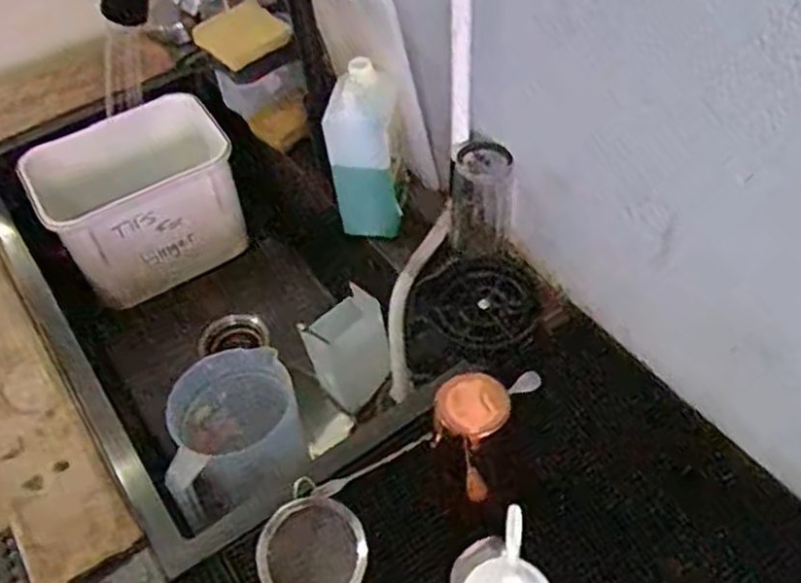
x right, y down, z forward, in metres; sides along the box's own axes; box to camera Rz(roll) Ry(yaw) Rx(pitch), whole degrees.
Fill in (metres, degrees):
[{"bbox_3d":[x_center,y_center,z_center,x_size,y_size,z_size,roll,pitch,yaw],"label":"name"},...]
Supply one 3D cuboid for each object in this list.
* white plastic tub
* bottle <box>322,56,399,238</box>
[{"bbox_3d":[-0.396,-0.136,1.148,0.284,0.211,0.187,-21,51,-12],"label":"white plastic tub"},{"bbox_3d":[-0.041,-0.152,0.854,0.074,0.205,0.064,-1,50,5],"label":"bottle"}]

